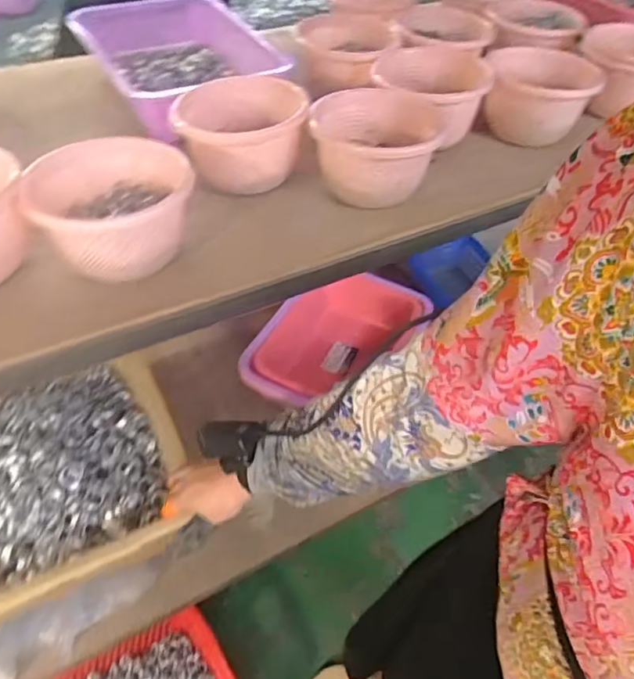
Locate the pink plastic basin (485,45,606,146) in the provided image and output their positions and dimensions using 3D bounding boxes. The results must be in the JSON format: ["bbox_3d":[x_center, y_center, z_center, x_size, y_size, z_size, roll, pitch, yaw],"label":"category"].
[{"bbox_3d":[0.305,-0.345,0.772,0.142,0.075,0.150,12,49,5],"label":"pink plastic basin"}]

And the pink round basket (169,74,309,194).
[{"bbox_3d":[-0.086,-0.232,0.635,0.136,0.084,0.136,3,49,-3],"label":"pink round basket"}]

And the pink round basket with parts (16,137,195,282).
[{"bbox_3d":[-0.200,-0.126,0.527,0.151,0.073,0.147,3,49,-3],"label":"pink round basket with parts"}]

